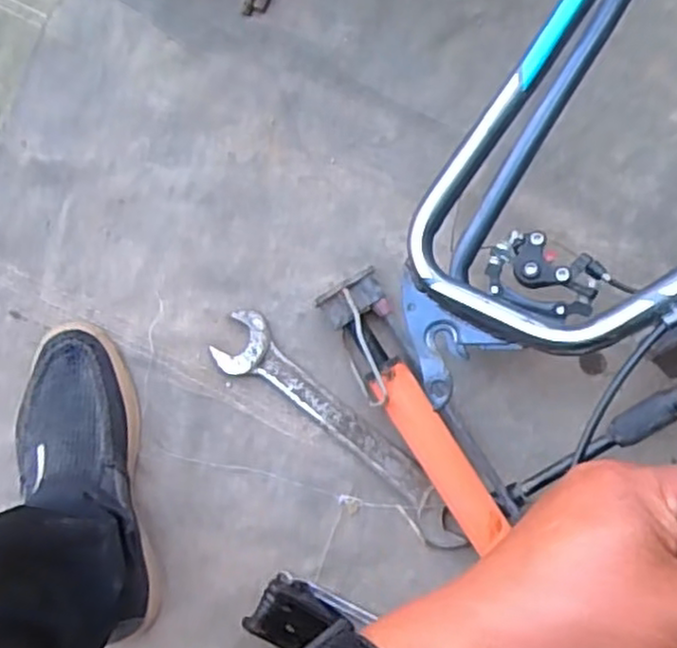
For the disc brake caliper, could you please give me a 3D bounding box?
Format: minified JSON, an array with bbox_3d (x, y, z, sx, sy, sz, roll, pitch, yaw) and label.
[{"bbox_3d":[0.157,-0.036,0.541,0.082,0.041,0.054,22,92,5],"label":"disc brake caliper"}]

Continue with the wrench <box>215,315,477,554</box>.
[{"bbox_3d":[0.002,0.098,0.620,0.271,0.013,0.052,43,95,2],"label":"wrench"}]

